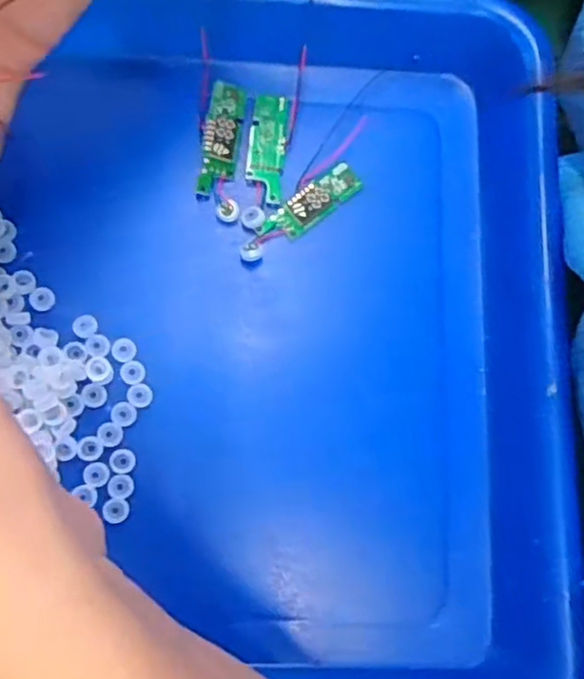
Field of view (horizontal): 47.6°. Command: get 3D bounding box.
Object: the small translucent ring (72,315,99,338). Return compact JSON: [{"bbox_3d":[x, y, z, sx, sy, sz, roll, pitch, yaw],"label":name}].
[{"bbox_3d":[-0.069,-0.005,0.219,0.008,0.004,0.008,0,78,-1],"label":"small translucent ring"}]

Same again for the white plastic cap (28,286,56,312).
[{"bbox_3d":[-0.084,-0.014,0.222,0.008,0.004,0.008,0,78,-1],"label":"white plastic cap"}]

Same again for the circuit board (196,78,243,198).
[{"bbox_3d":[-0.025,-0.072,0.237,0.013,0.007,0.040,6,78,0],"label":"circuit board"}]

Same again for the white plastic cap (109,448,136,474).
[{"bbox_3d":[-0.055,0.039,0.214,0.008,0.004,0.008,0,78,-1],"label":"white plastic cap"}]

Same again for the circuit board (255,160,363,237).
[{"bbox_3d":[0.007,-0.048,0.237,0.041,0.005,0.013,-41,81,-9],"label":"circuit board"}]

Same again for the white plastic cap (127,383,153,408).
[{"bbox_3d":[-0.050,0.018,0.216,0.008,0.004,0.008,0,78,-1],"label":"white plastic cap"}]

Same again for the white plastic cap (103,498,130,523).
[{"bbox_3d":[-0.056,0.054,0.211,0.008,0.004,0.008,0,78,-1],"label":"white plastic cap"}]

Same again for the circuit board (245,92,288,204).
[{"bbox_3d":[-0.009,-0.070,0.239,0.013,0.004,0.042,5,78,0],"label":"circuit board"}]

